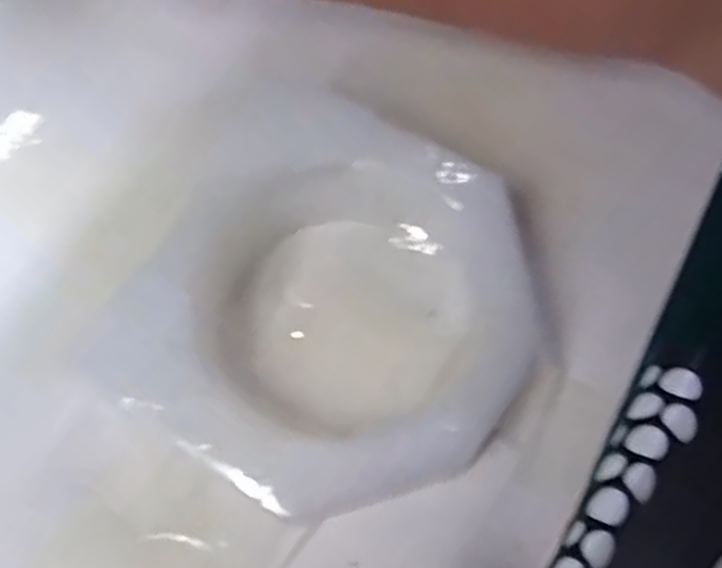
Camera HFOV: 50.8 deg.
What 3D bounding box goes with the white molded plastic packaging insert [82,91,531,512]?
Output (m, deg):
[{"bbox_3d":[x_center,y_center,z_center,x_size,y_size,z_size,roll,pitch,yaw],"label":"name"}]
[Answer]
[{"bbox_3d":[-0.012,0.004,0.288,0.146,0.039,0.148,32,69,15],"label":"white molded plastic packaging insert"}]

